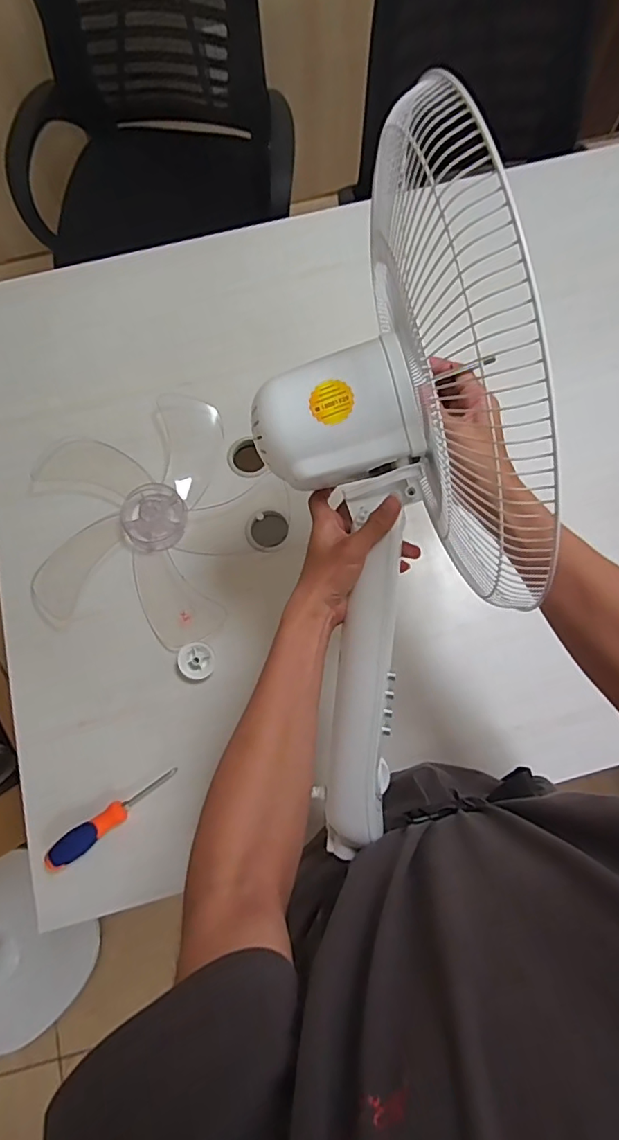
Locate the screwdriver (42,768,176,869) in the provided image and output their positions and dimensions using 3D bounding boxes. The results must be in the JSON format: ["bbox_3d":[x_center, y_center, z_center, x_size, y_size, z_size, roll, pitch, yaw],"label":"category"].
[{"bbox_3d":[-0.252,0.314,0.688,0.183,0.024,0.032,-36,77,-8],"label":"screwdriver"}]

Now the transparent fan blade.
[{"bbox_3d":[-0.241,-0.076,0.809,0.359,0.057,0.367,0,75,1],"label":"transparent fan blade"}]

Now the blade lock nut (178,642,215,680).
[{"bbox_3d":[-0.155,0.124,0.739,0.048,0.013,0.049,0,75,1],"label":"blade lock nut"}]

